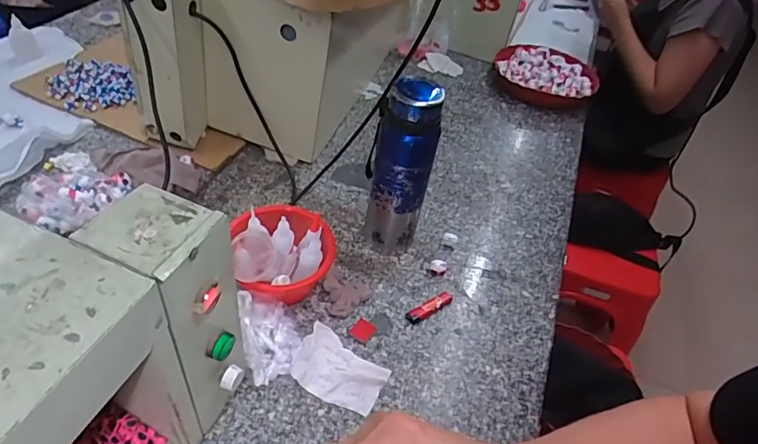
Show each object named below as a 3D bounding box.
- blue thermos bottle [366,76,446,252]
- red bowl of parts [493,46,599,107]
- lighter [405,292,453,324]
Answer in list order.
[{"bbox_3d":[0.026,-0.068,0.711,0.081,0.272,0.071,3,46,-8],"label":"blue thermos bottle"},{"bbox_3d":[0.384,-0.330,1.159,0.230,0.069,0.179,12,44,4],"label":"red bowl of parts"},{"bbox_3d":[0.073,0.122,0.720,0.079,0.008,0.020,-23,54,-30],"label":"lighter"}]

